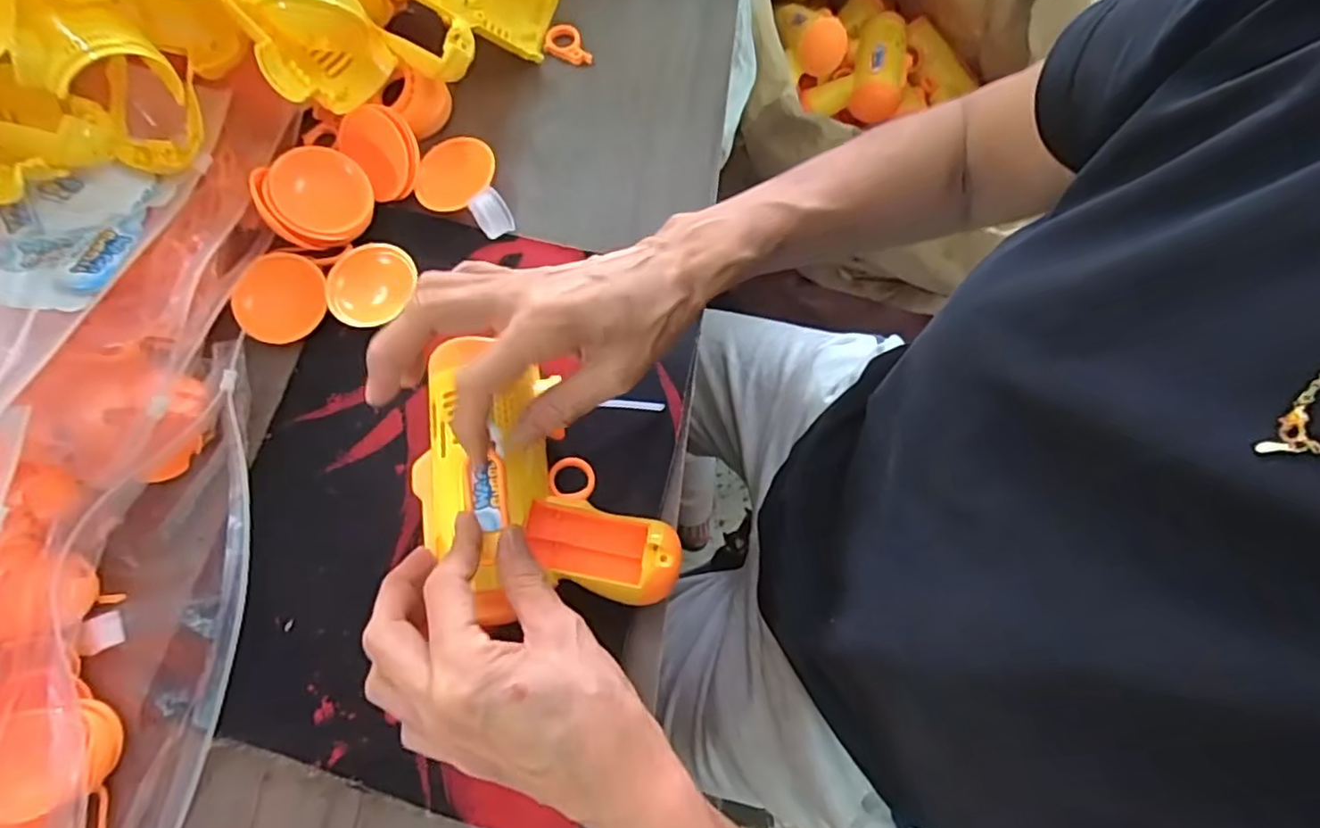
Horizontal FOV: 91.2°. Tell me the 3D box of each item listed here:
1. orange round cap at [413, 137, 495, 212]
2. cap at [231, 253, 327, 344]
[{"bbox_3d":[-0.133,-0.156,0.420,0.045,0.010,0.053,16,72,4],"label":"orange round cap"},{"bbox_3d":[-0.229,-0.071,0.392,0.050,0.017,0.051,0,72,-1],"label":"cap"}]

